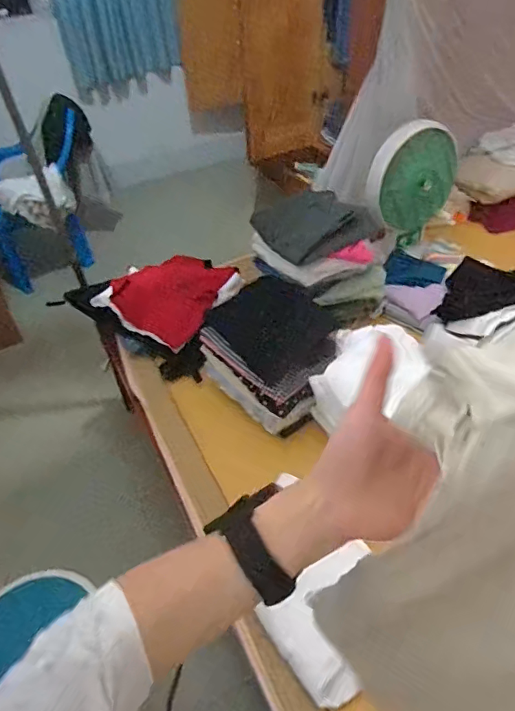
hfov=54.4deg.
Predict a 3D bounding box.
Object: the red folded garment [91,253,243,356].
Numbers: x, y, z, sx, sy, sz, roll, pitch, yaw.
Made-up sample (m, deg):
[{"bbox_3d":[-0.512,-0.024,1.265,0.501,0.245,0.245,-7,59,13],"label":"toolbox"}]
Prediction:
[{"bbox_3d":[-0.251,-0.186,1.441,0.319,0.077,0.357,23,51,25],"label":"red folded garment"}]

